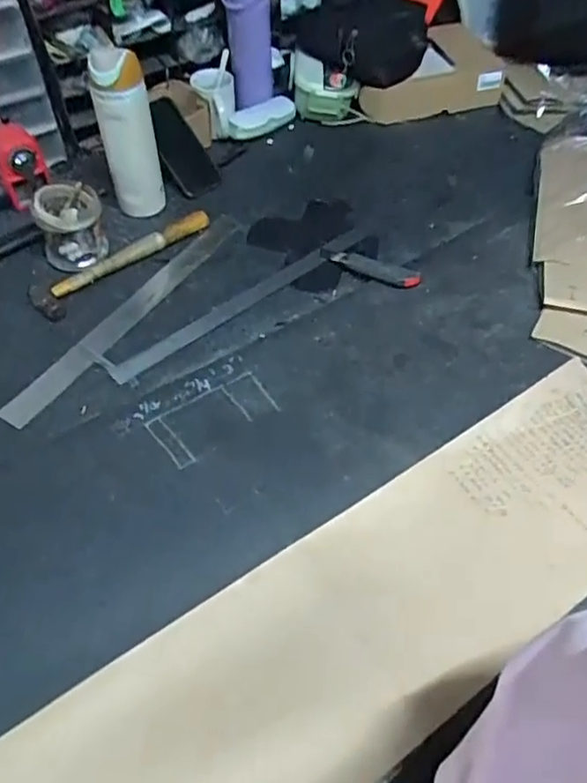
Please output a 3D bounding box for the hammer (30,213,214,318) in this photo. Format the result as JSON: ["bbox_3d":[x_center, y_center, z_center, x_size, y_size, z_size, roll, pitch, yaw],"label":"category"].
[{"bbox_3d":[-0.252,-0.197,0.941,0.302,0.028,0.079,-31,60,-21],"label":"hammer"}]

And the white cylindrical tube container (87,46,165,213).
[{"bbox_3d":[-0.245,-0.384,0.922,0.080,0.234,0.072,-15,56,-11],"label":"white cylindrical tube container"}]

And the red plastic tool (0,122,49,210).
[{"bbox_3d":[-0.438,-0.369,0.975,0.077,0.071,0.107,-24,58,-16],"label":"red plastic tool"}]

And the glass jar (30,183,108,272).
[{"bbox_3d":[-0.330,-0.247,0.921,0.092,0.117,0.094,0,54,0],"label":"glass jar"}]

